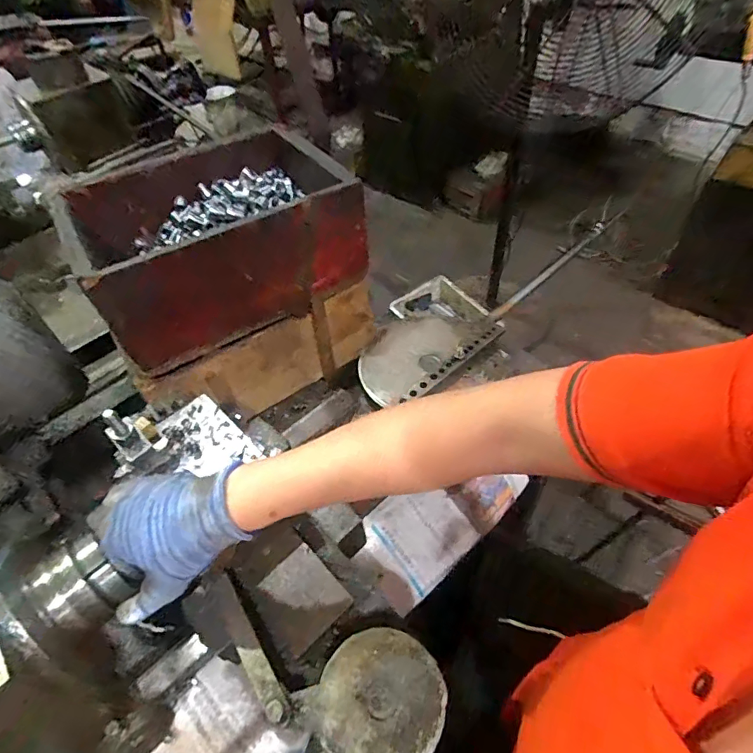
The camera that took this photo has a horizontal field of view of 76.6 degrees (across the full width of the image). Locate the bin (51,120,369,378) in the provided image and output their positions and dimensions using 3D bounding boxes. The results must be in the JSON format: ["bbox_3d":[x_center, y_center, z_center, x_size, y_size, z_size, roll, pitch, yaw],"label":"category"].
[{"bbox_3d":[-0.221,-0.196,0.678,0.346,0.155,0.247,-27,53,-18],"label":"bin"}]

